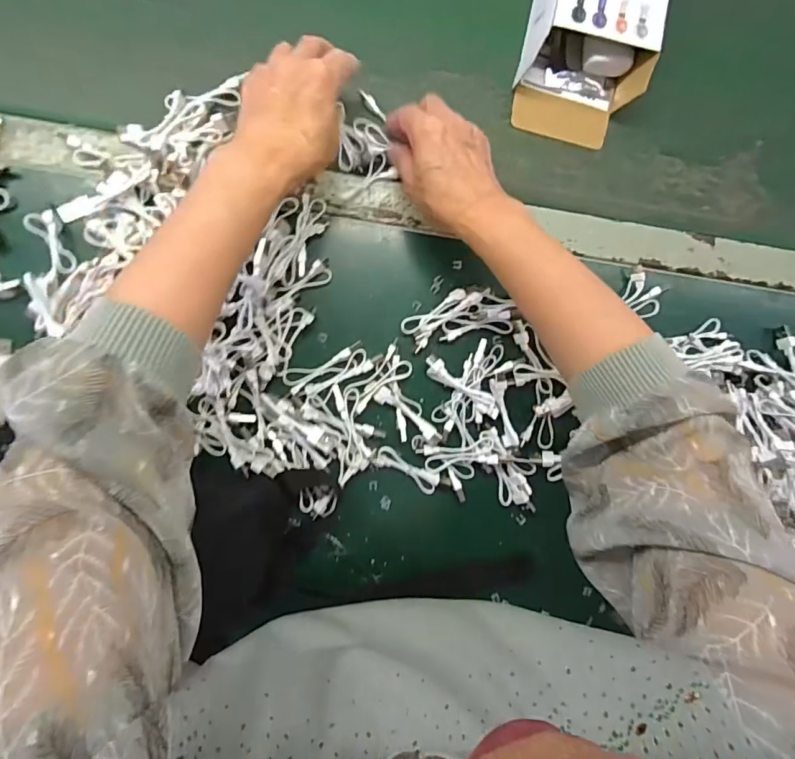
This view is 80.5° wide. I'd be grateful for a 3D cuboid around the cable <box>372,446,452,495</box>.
[{"bbox_3d":[0.012,0.084,0.425,0.071,0.008,0.021,29,90,-1],"label":"cable"}]

